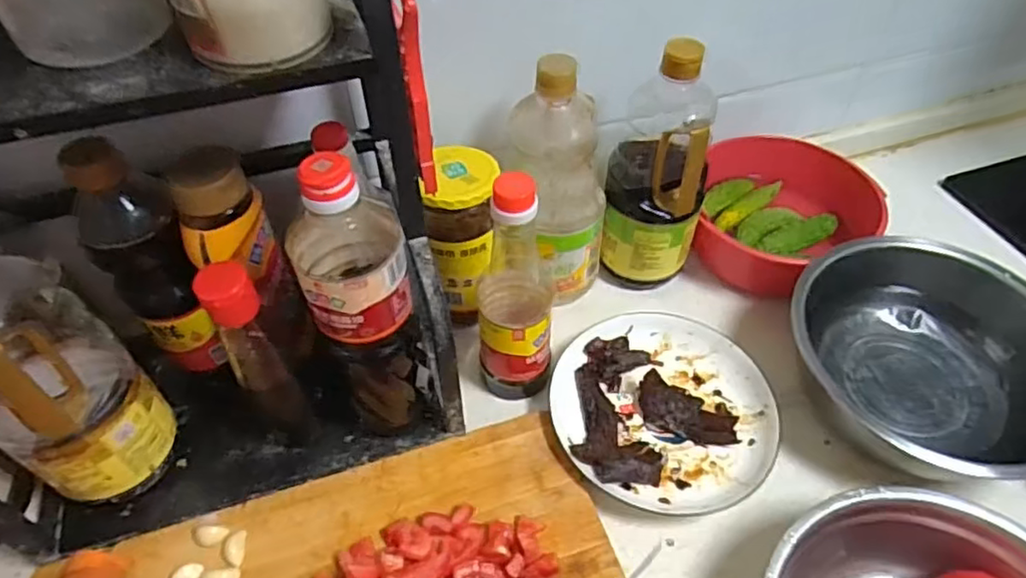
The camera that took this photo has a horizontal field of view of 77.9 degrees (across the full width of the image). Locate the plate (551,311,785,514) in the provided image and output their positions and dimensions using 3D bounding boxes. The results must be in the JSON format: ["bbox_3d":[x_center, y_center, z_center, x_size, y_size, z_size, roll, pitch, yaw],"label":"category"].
[{"bbox_3d":[0.136,0.106,0.587,0.195,0.028,0.187,1,51,-1],"label":"plate"}]

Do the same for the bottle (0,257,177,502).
[{"bbox_3d":[-0.324,0.065,0.446,0.073,0.264,0.094,25,54,20],"label":"bottle"}]

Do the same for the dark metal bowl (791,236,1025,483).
[{"bbox_3d":[0.391,0.043,0.592,0.240,0.083,0.236,1,51,-1],"label":"dark metal bowl"}]

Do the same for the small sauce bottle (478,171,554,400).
[{"bbox_3d":[0.003,-0.003,0.533,0.063,0.217,0.070,-2,50,-1],"label":"small sauce bottle"}]

